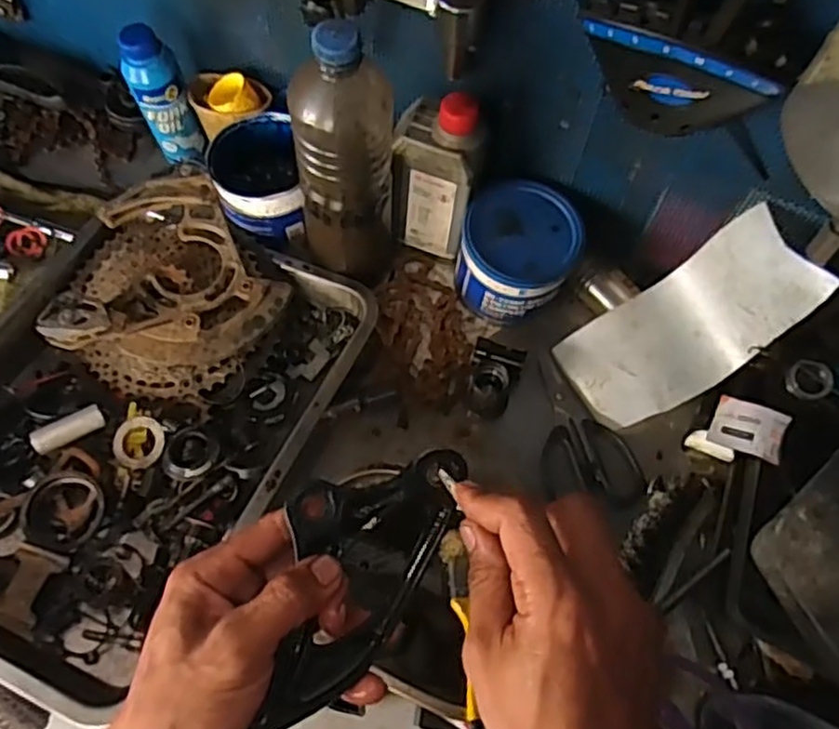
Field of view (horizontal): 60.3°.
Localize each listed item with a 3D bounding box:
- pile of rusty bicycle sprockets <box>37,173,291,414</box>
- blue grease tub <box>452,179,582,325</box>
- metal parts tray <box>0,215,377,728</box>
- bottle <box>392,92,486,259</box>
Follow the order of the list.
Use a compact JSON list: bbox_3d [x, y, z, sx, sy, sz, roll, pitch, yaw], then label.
[{"bbox_3d":[-0.222,-0.064,0.619,0.187,0.059,0.170,1,63,-2],"label":"pile of rusty bicycle sprockets"},{"bbox_3d":[0.088,-0.098,0.655,0.099,0.083,0.099,1,63,-2],"label":"blue grease tub"},{"bbox_3d":[-0.242,0.042,0.584,0.296,0.061,0.390,23,64,9],"label":"metal parts tray"},{"bbox_3d":[0.017,-0.164,0.636,0.066,0.166,0.047,18,64,7],"label":"bottle"}]

